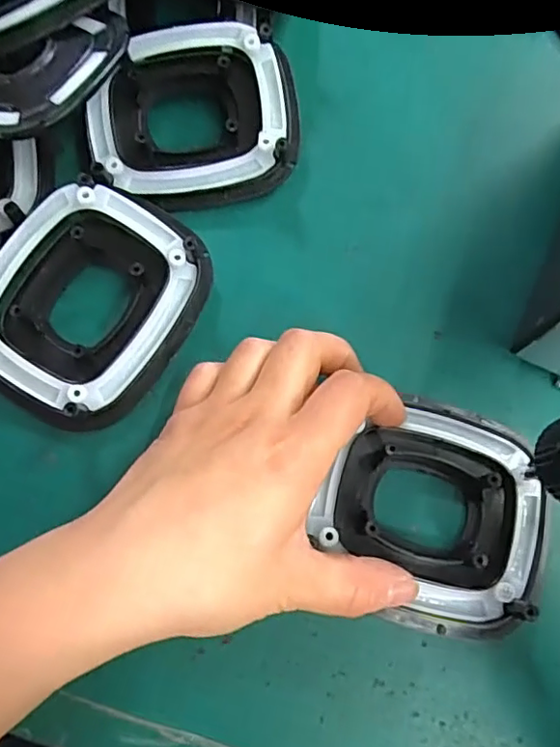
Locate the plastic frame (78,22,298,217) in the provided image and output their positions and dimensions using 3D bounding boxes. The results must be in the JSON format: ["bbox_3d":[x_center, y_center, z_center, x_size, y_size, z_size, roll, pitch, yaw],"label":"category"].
[{"bbox_3d":[-0.044,-0.127,0.289,0.104,0.030,0.080,-11,75,-5],"label":"plastic frame"}]

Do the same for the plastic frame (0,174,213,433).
[{"bbox_3d":[-0.087,-0.033,0.264,0.086,0.021,0.107,33,75,7],"label":"plastic frame"}]

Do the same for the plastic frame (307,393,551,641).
[{"bbox_3d":[0.067,0.059,0.248,0.096,0.017,0.093,14,74,2],"label":"plastic frame"}]

